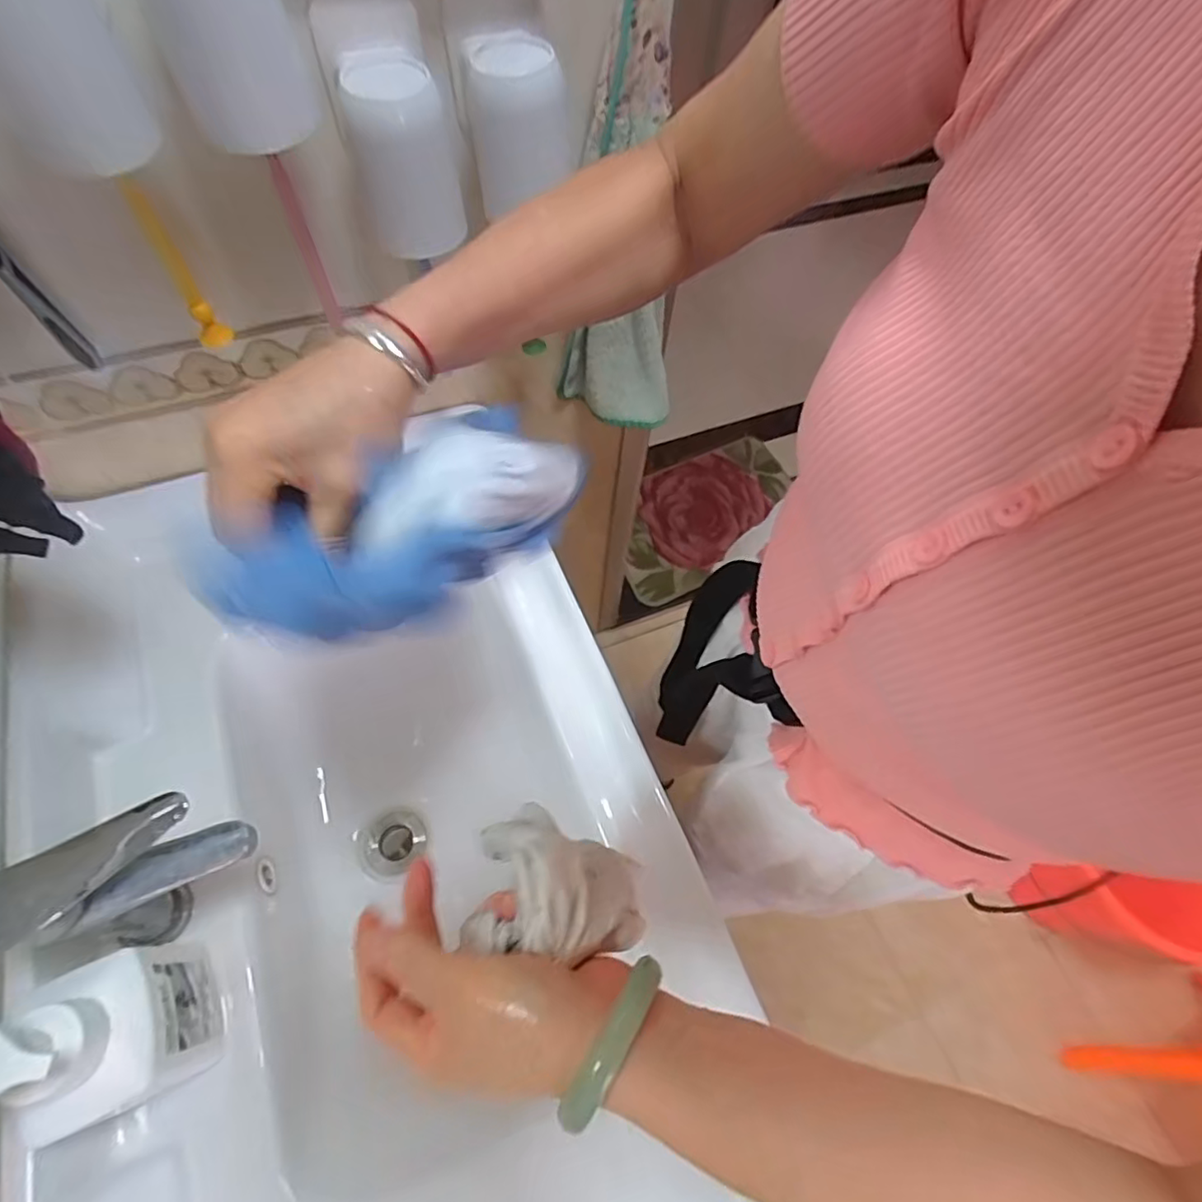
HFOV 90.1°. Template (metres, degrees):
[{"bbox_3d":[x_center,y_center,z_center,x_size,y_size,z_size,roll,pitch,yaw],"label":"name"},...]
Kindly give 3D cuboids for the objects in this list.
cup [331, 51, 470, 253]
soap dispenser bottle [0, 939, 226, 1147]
[{"bbox_3d":[-0.138,-0.308,0.422,0.065,0.096,0.077,-16,65,-11],"label":"cup"},{"bbox_3d":[-0.305,0.261,0.360,0.061,0.181,0.087,-18,65,-12],"label":"soap dispenser bottle"}]

